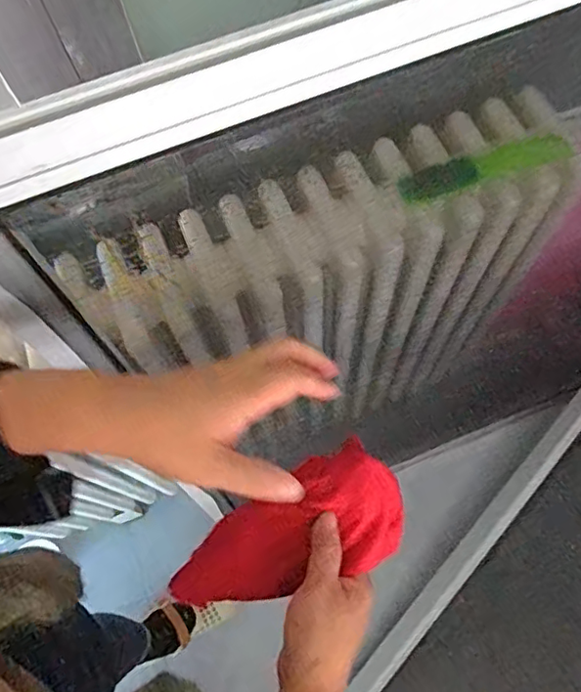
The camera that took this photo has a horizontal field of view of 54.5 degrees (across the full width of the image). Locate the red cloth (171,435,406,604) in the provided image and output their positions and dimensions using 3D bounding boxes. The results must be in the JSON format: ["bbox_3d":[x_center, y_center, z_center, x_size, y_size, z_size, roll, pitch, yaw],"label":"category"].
[{"bbox_3d":[-0.003,0.149,0.437,0.184,0.028,0.088,-27,69,0],"label":"red cloth"}]

